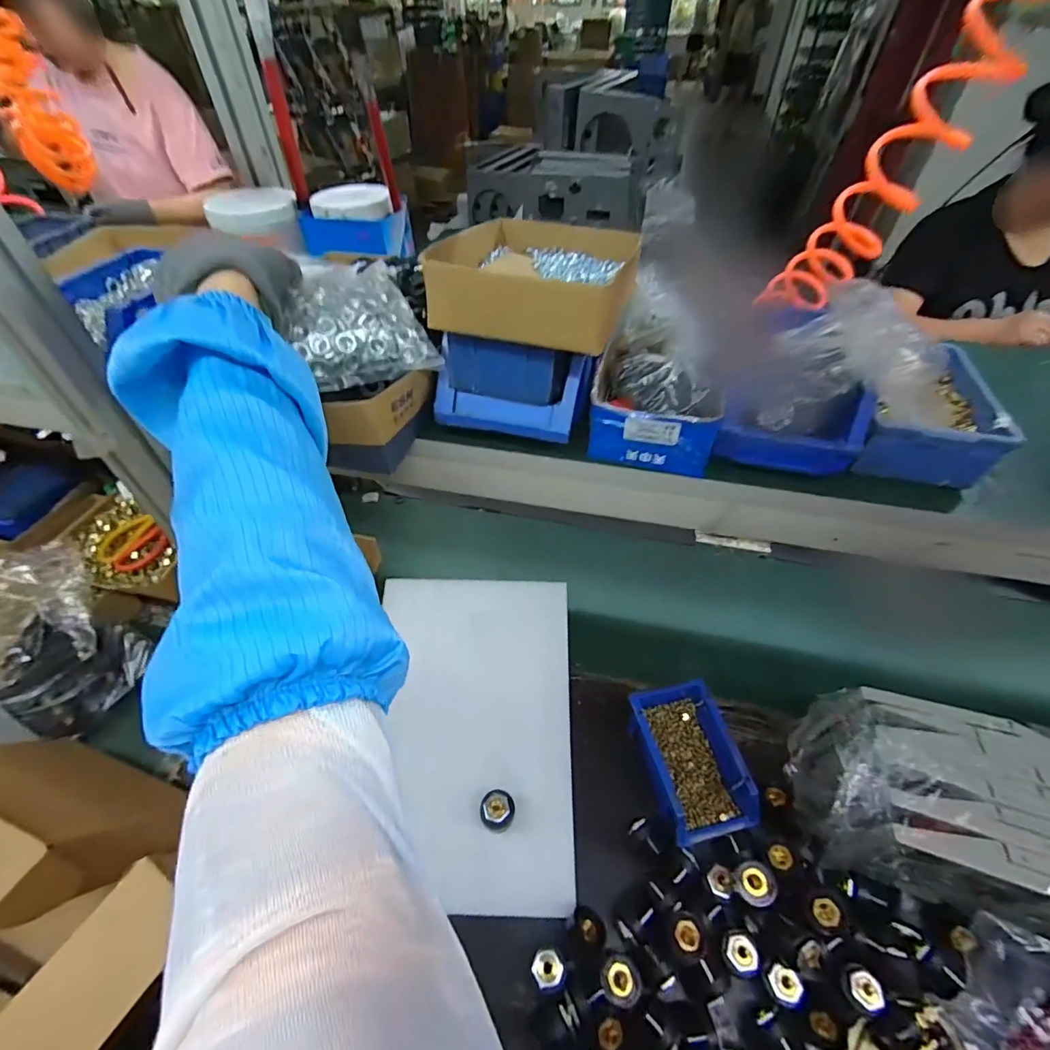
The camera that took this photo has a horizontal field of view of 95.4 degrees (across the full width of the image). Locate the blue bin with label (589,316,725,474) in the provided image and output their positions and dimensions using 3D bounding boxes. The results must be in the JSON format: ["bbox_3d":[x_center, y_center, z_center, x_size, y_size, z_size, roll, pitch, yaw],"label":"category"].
[{"bbox_3d":[0.111,-0.112,0.405,0.103,0.063,0.135,9,49,8],"label":"blue bin with label"}]

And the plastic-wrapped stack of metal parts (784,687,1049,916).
[{"bbox_3d":[0.457,0.296,0.500,0.315,0.136,0.158,13,50,11],"label":"plastic-wrapped stack of metal parts"}]

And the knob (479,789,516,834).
[{"bbox_3d":[-0.031,0.335,0.558,0.043,0.051,0.040,0,49,0],"label":"knob"}]

